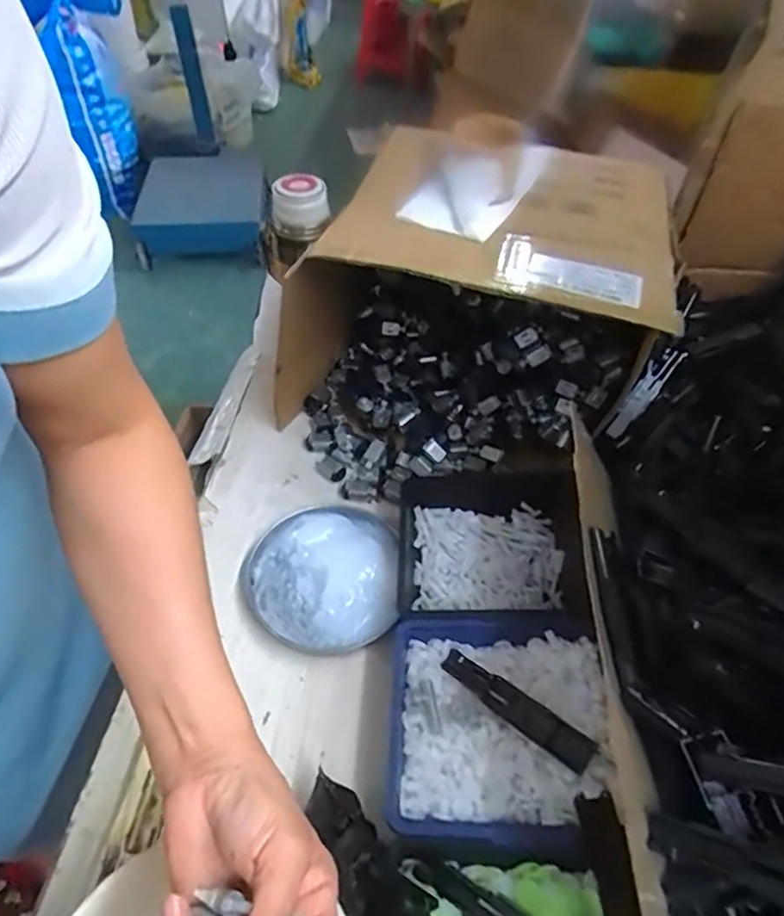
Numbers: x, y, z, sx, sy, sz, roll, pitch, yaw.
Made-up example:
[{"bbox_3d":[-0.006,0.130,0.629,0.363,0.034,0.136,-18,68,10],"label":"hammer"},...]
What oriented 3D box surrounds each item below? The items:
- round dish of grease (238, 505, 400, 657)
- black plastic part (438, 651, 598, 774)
[{"bbox_3d":[-0.064,0.103,0.547,0.138,0.024,0.142,1,50,-1],"label":"round dish of grease"},{"bbox_3d":[0.085,0.175,0.428,0.117,0.005,0.023,26,74,37],"label":"black plastic part"}]

